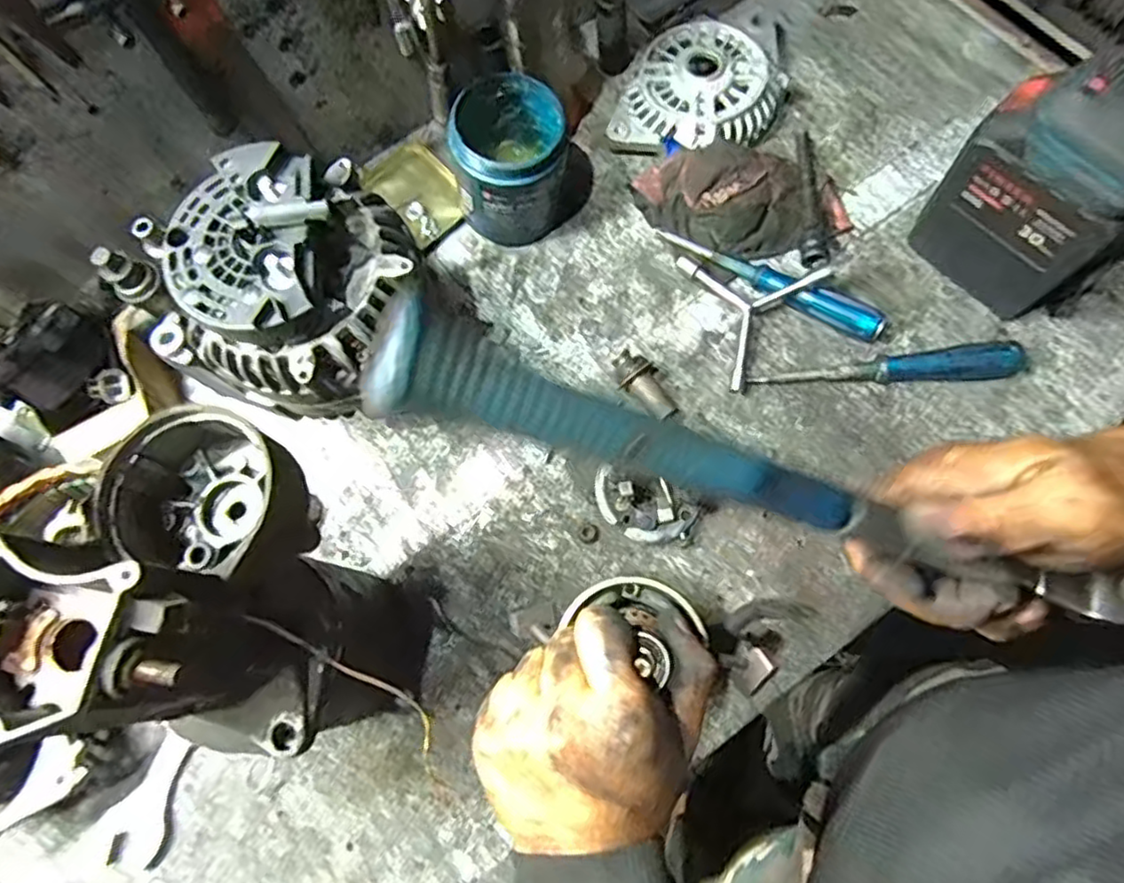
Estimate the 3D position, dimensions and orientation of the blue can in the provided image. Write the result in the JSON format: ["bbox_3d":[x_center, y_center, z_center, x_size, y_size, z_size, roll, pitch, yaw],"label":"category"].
[{"bbox_3d":[-0.030,-0.231,0.544,0.103,0.106,0.097,-1,72,4],"label":"blue can"}]

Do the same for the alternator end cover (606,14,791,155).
[{"bbox_3d":[0.123,-0.305,0.591,0.128,0.038,0.140,29,77,12],"label":"alternator end cover"}]

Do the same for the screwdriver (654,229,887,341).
[{"bbox_3d":[0.169,-0.134,0.540,0.193,0.025,0.024,29,77,12],"label":"screwdriver"}]

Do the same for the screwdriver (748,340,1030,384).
[{"bbox_3d":[0.255,-0.060,0.511,0.205,0.028,0.023,-2,72,4],"label":"screwdriver"}]

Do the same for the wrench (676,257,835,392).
[{"bbox_3d":[0.142,-0.093,0.521,0.114,0.033,0.101,11,76,5],"label":"wrench"}]

